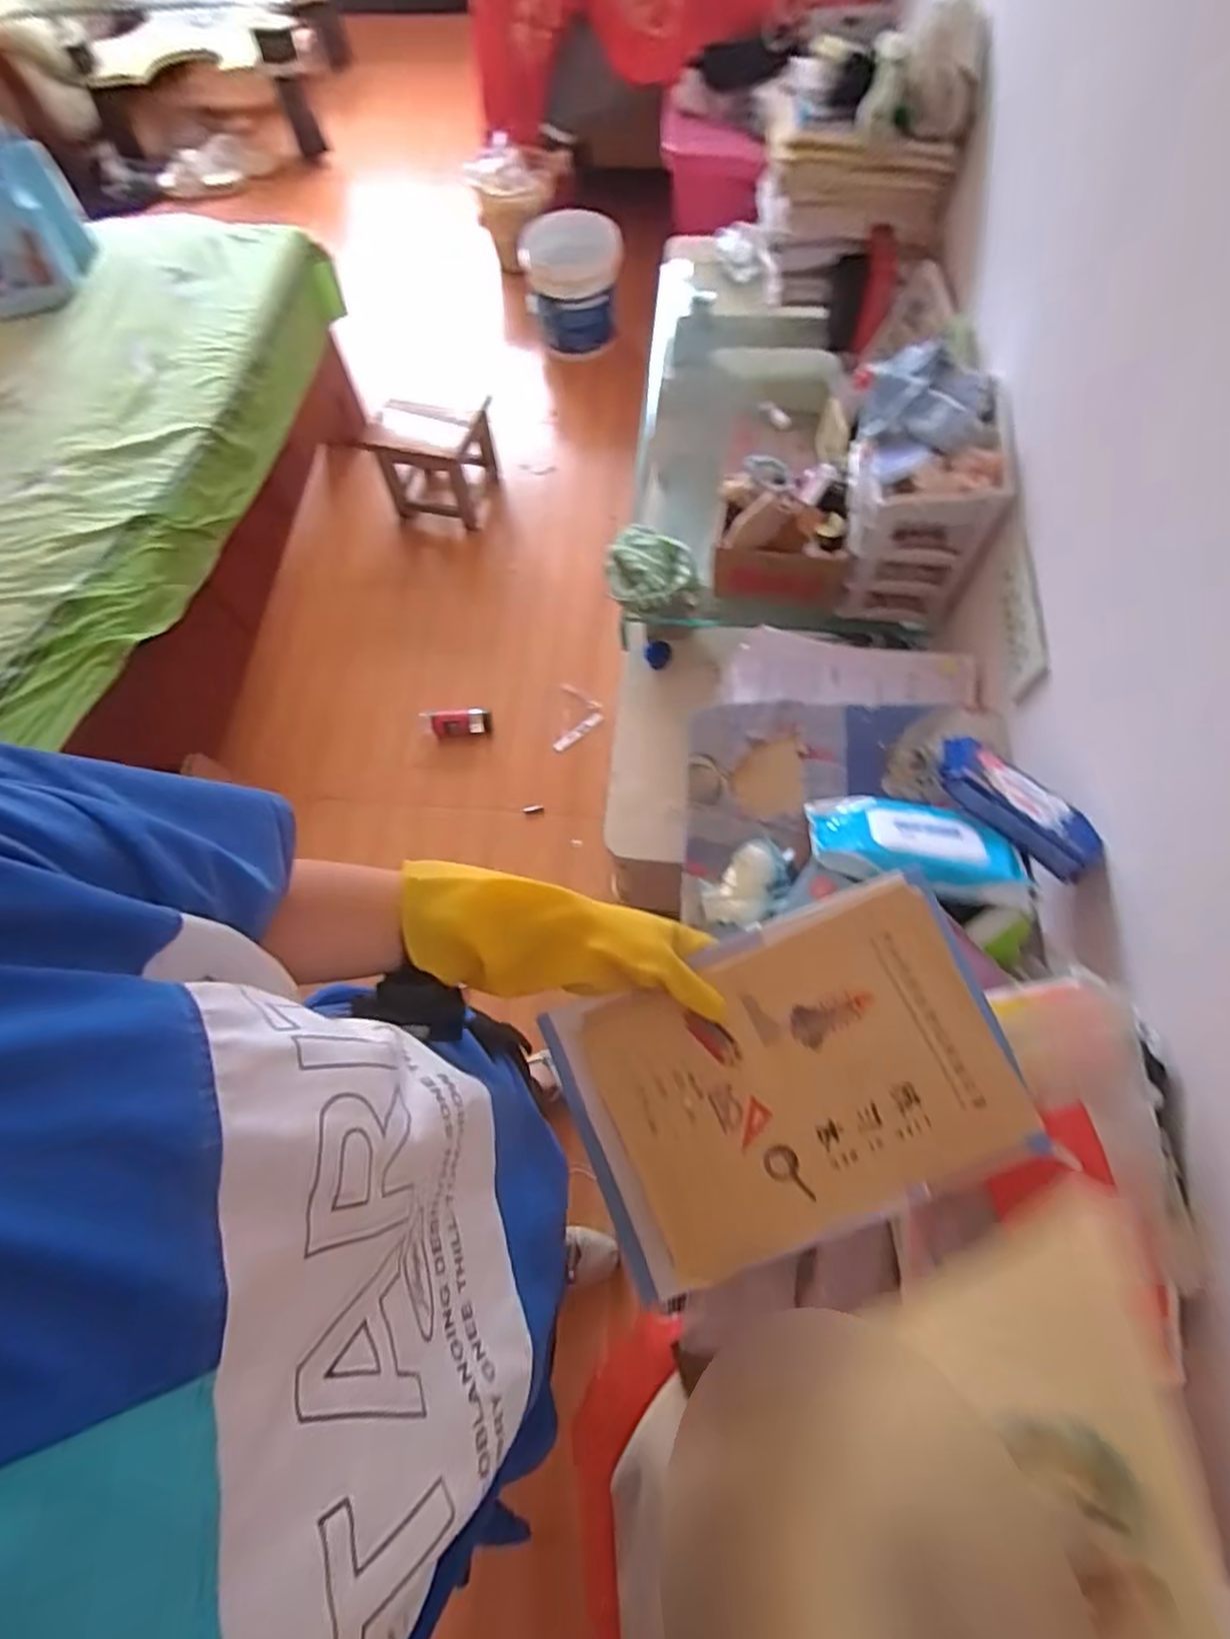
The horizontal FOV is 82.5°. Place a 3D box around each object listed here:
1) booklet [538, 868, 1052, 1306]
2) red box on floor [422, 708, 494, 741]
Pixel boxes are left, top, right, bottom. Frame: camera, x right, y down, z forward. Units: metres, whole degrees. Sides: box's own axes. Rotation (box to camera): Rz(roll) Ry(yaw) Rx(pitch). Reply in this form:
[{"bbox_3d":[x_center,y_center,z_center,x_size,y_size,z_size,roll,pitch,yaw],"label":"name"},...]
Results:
[{"bbox_3d":[0.116,0.182,0.483,0.285,0.021,0.198,-22,77,2],"label":"booklet"},{"bbox_3d":[-0.352,-0.212,1.572,0.152,0.067,0.046,-4,68,1],"label":"red box on floor"}]

